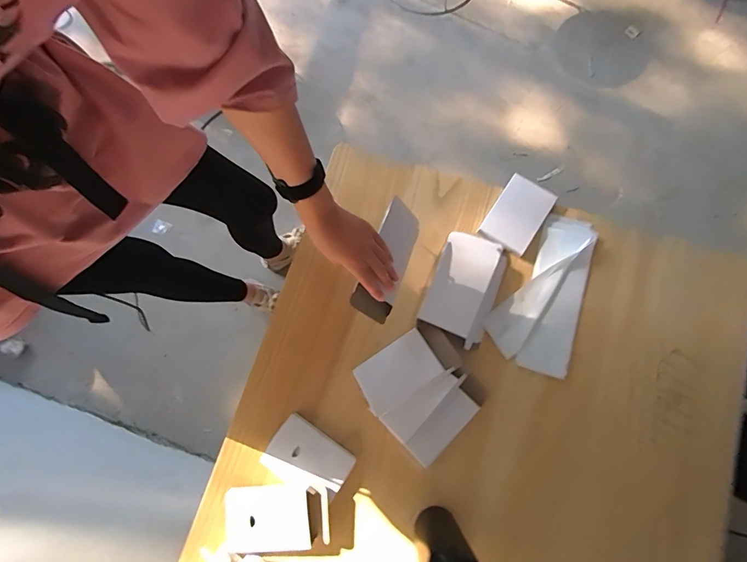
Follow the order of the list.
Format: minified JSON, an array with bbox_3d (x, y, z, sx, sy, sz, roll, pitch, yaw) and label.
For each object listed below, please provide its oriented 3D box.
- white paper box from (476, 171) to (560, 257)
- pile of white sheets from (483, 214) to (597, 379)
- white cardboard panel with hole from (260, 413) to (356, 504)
[{"bbox_3d":[0.251,-0.116,0.698,0.085,0.017,0.126,33,83,8],"label":"white paper box"},{"bbox_3d":[0.294,0.015,0.683,0.142,0.030,0.267,22,81,7],"label":"pile of white sheets"},{"bbox_3d":[-0.104,0.282,0.630,0.129,0.015,0.089,33,83,8],"label":"white cardboard panel with hole"}]

